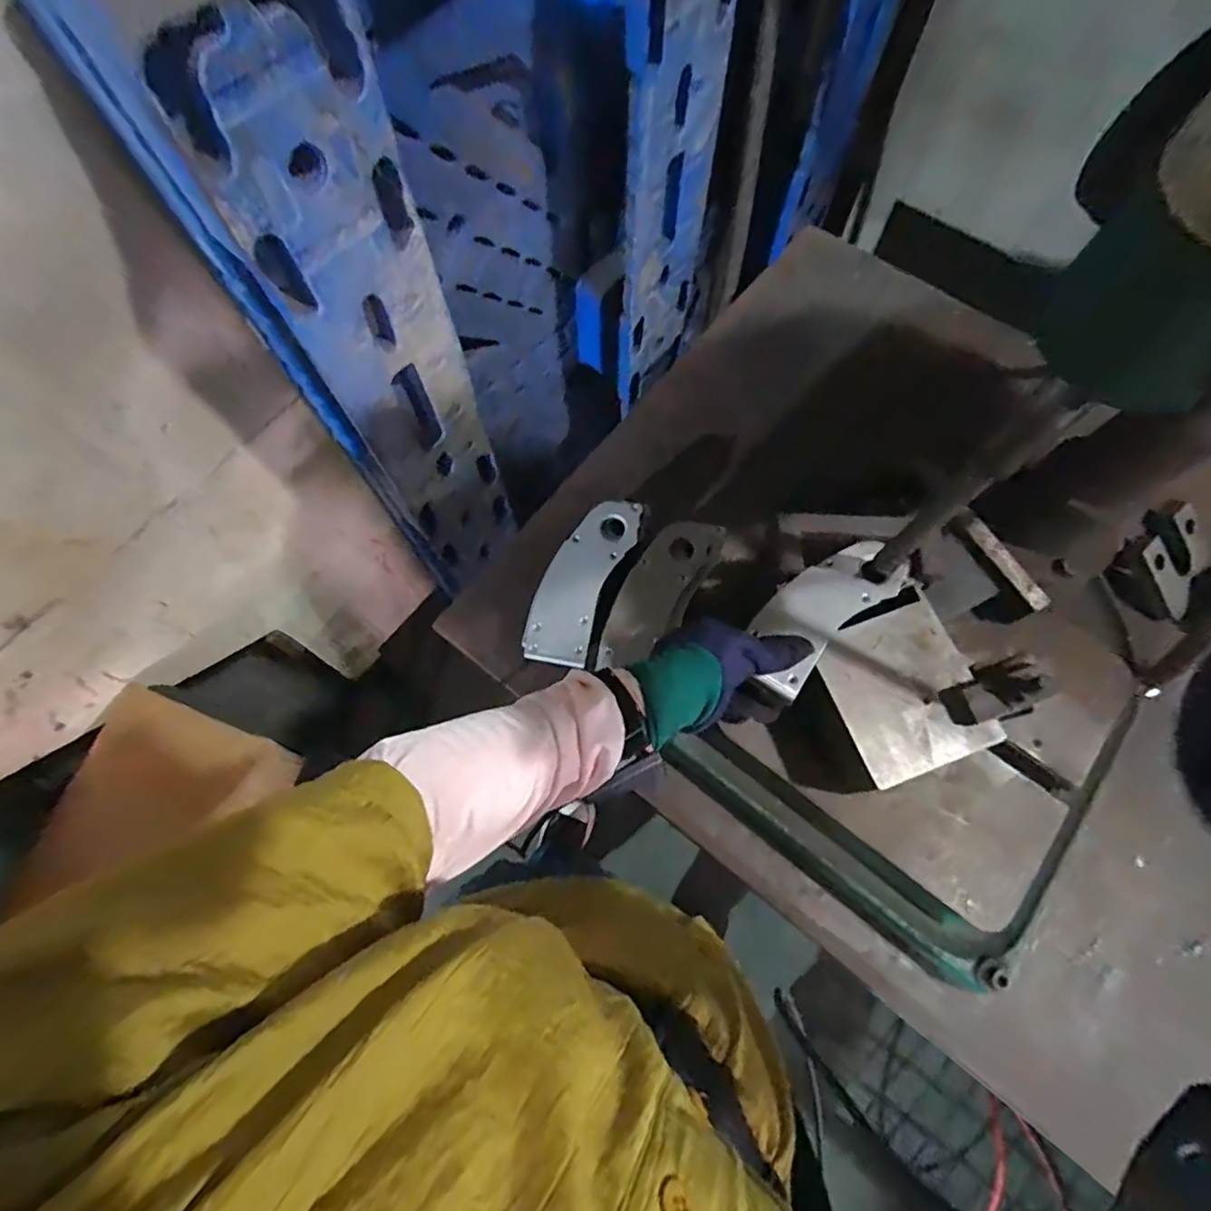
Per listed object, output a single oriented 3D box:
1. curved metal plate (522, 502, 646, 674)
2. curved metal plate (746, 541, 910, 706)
[{"bbox_3d":[-0.024,-0.025,0.590,0.070,0.009,0.175,26,86,10],"label":"curved metal plate"},{"bbox_3d":[0.184,0.003,0.503,0.162,0.009,0.067,-39,74,-13],"label":"curved metal plate"}]

